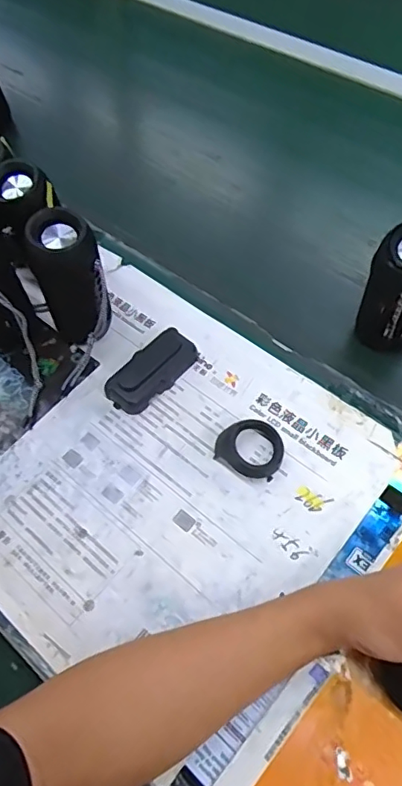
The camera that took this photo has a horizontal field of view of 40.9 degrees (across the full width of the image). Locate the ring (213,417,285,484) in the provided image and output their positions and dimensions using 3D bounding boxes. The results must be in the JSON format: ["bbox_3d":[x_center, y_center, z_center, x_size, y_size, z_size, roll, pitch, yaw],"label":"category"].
[{"bbox_3d":[0.051,0.052,0.534,0.065,0.019,0.055,29,66,19],"label":"ring"}]

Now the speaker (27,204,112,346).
[{"bbox_3d":[-0.133,-0.112,0.567,0.071,0.156,0.059,34,68,21],"label":"speaker"}]

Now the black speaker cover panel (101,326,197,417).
[{"bbox_3d":[-0.054,-0.024,0.590,0.052,0.026,0.104,39,70,23],"label":"black speaker cover panel"}]

